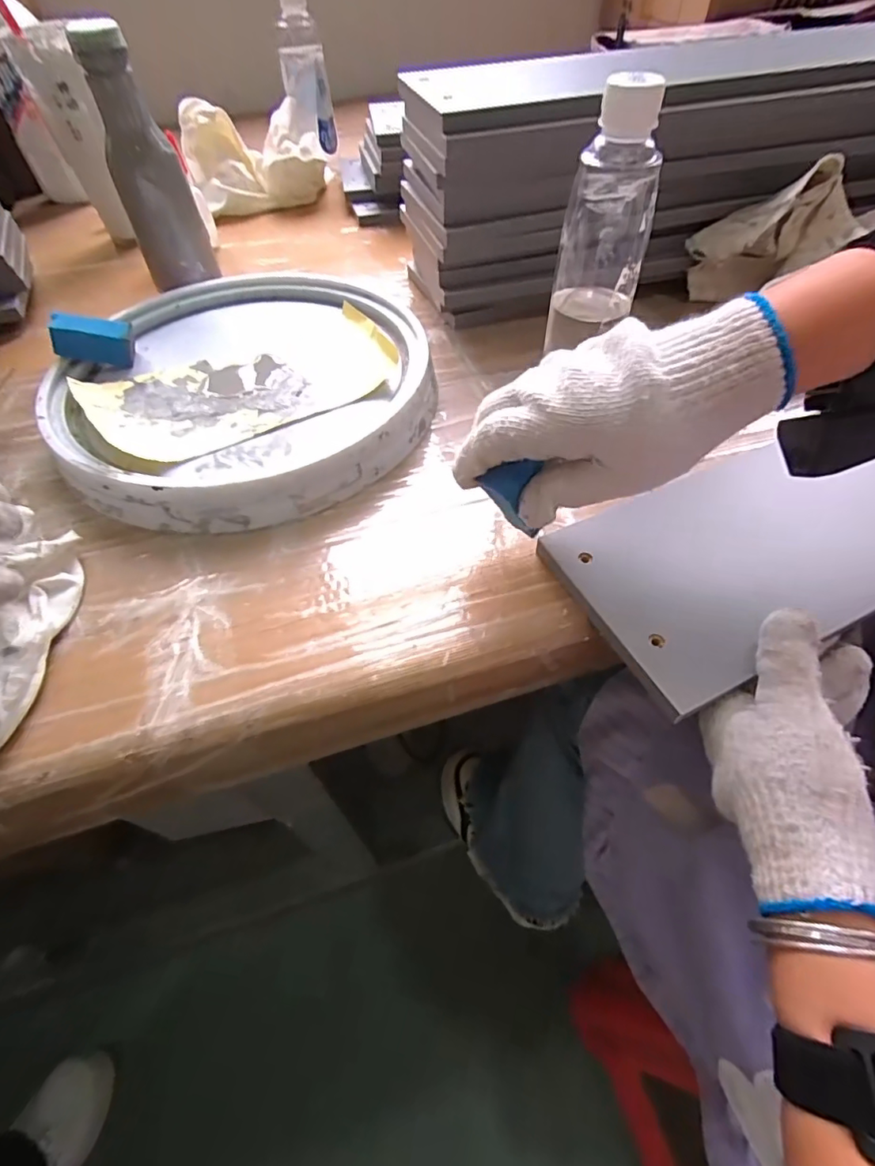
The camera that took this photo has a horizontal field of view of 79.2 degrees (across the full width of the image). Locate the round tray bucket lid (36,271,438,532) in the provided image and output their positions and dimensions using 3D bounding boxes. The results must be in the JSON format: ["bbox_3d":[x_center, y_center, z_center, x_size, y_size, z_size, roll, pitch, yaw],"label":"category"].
[{"bbox_3d":[-0.151,-0.165,0.426,0.278,0.036,0.293,-1,53,1],"label":"round tray bucket lid"}]

